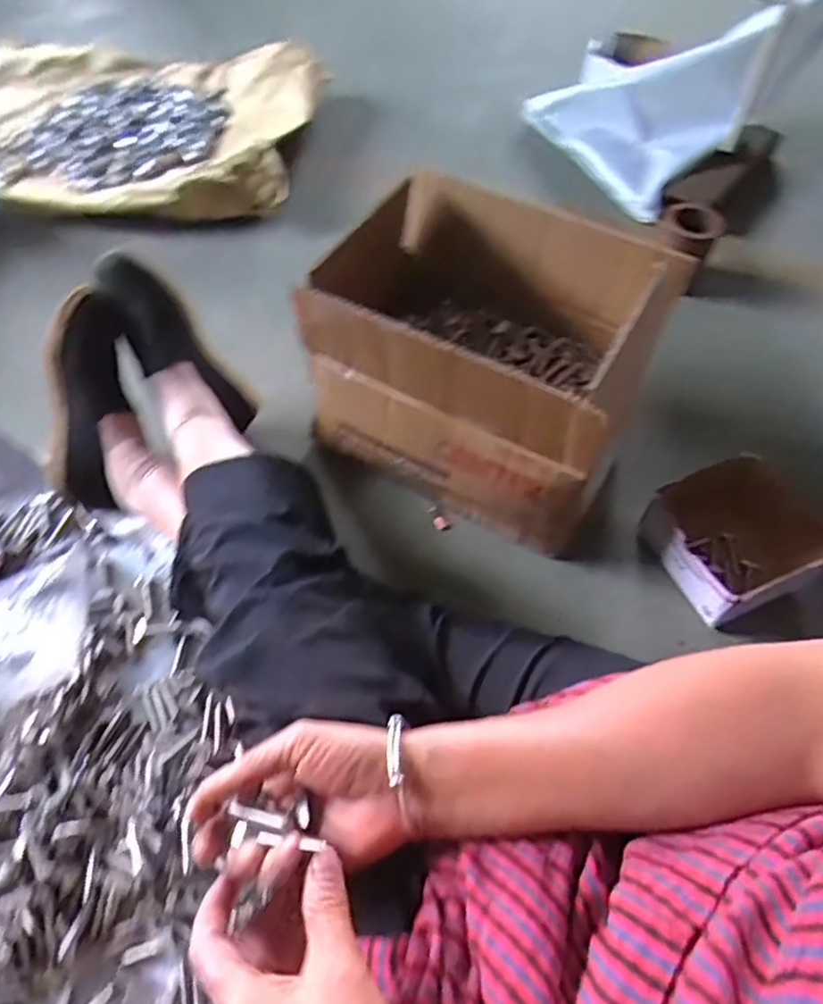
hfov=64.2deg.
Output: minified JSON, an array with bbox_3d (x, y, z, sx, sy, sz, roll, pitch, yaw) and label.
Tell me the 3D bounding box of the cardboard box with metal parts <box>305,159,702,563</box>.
[{"bbox_3d":[0.079,-0.158,0.729,0.313,0.246,0.232,24,63,15],"label":"cardboard box with metal parts"}]

